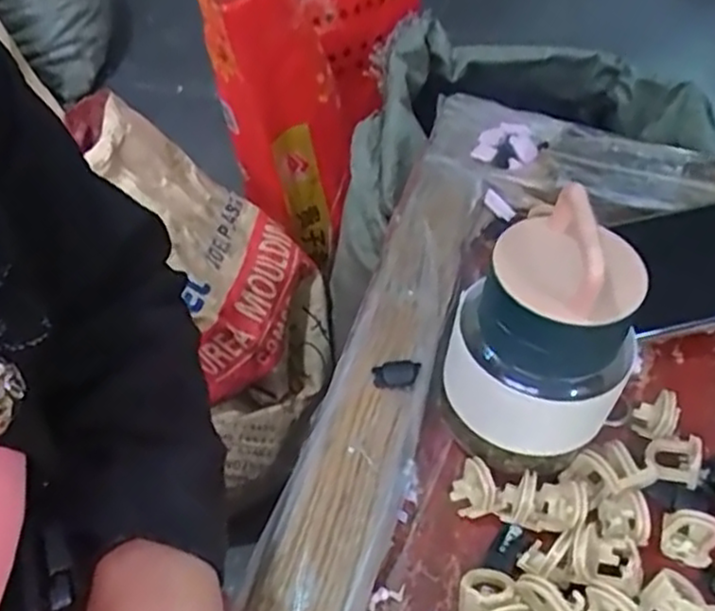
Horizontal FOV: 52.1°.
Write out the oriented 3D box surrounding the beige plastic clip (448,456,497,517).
[{"bbox_3d":[0.053,0.083,0.329,0.019,0.022,0.018,2,47,-2],"label":"beige plastic clip"}]

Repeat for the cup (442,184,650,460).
[{"bbox_3d":[0.077,0.013,0.310,0.072,0.113,0.065,9,47,5],"label":"cup"}]

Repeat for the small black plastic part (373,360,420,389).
[{"bbox_3d":[0.019,0.034,0.361,0.023,0.005,0.015,-1,47,-5],"label":"small black plastic part"}]

